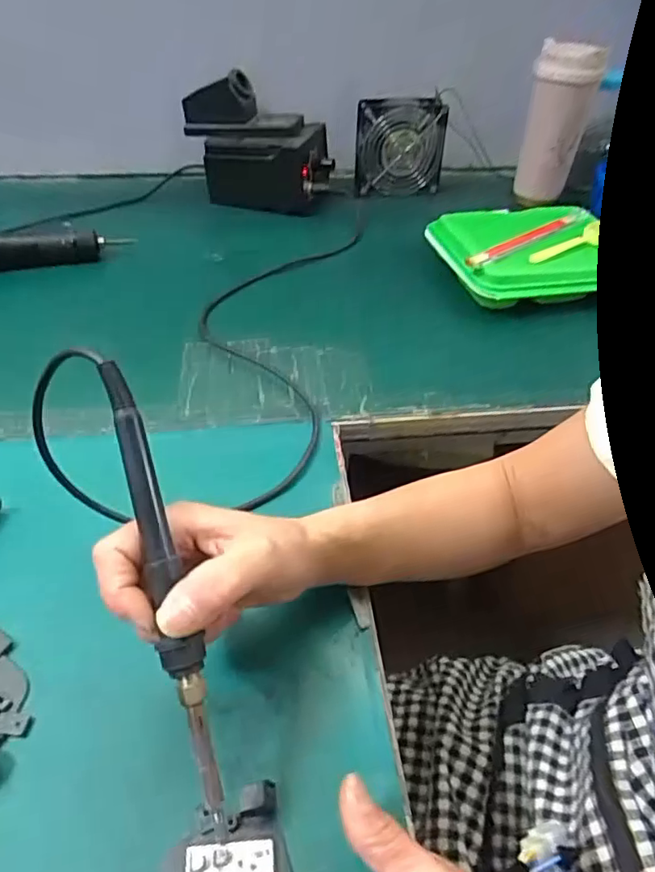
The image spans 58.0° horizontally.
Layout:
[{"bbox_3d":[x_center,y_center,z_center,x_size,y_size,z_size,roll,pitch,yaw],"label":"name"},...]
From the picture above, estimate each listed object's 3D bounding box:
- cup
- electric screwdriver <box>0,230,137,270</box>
[{"bbox_3d":[0.288,-0.391,0.754,0.072,0.185,0.074,12,43,11],"label":"cup"},{"bbox_3d":[-0.349,-0.212,0.672,0.232,0.036,0.030,-10,46,-13],"label":"electric screwdriver"}]

